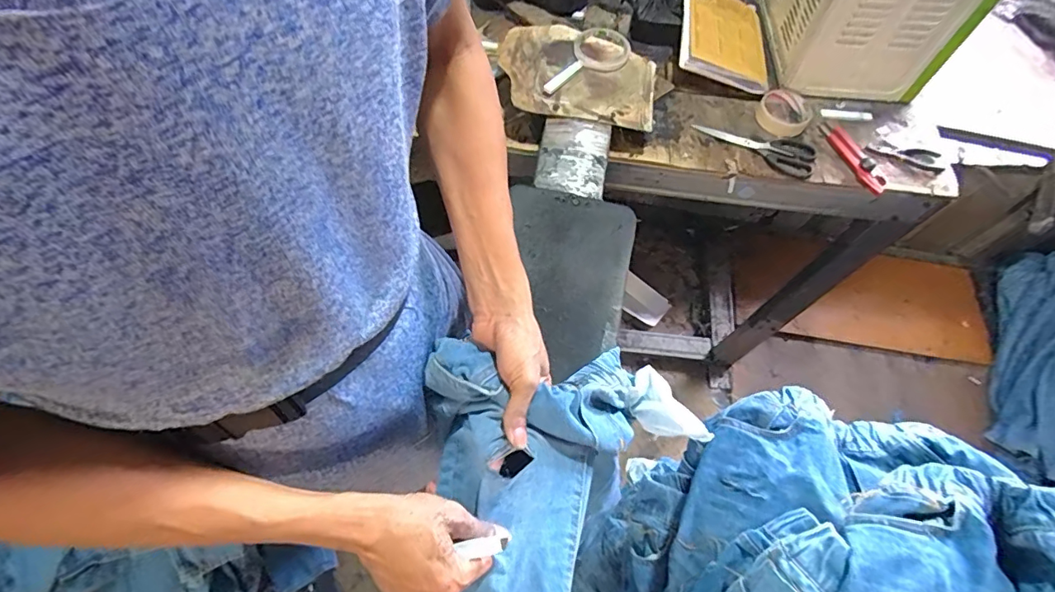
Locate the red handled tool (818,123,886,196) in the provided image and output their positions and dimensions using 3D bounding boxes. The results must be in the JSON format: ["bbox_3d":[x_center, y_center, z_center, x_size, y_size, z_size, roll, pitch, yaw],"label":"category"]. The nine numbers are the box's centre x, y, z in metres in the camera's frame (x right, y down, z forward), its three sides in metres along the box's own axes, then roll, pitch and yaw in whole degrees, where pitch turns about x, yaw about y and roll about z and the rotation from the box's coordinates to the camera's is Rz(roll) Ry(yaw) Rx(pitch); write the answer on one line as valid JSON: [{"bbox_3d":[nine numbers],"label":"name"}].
[{"bbox_3d":[0.499,-0.215,0.767,0.034,0.016,0.138,-16,64,-10],"label":"red handled tool"}]

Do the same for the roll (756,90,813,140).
[{"bbox_3d":[0.407,-0.290,0.795,0.081,0.027,0.080,32,66,14],"label":"roll"}]

